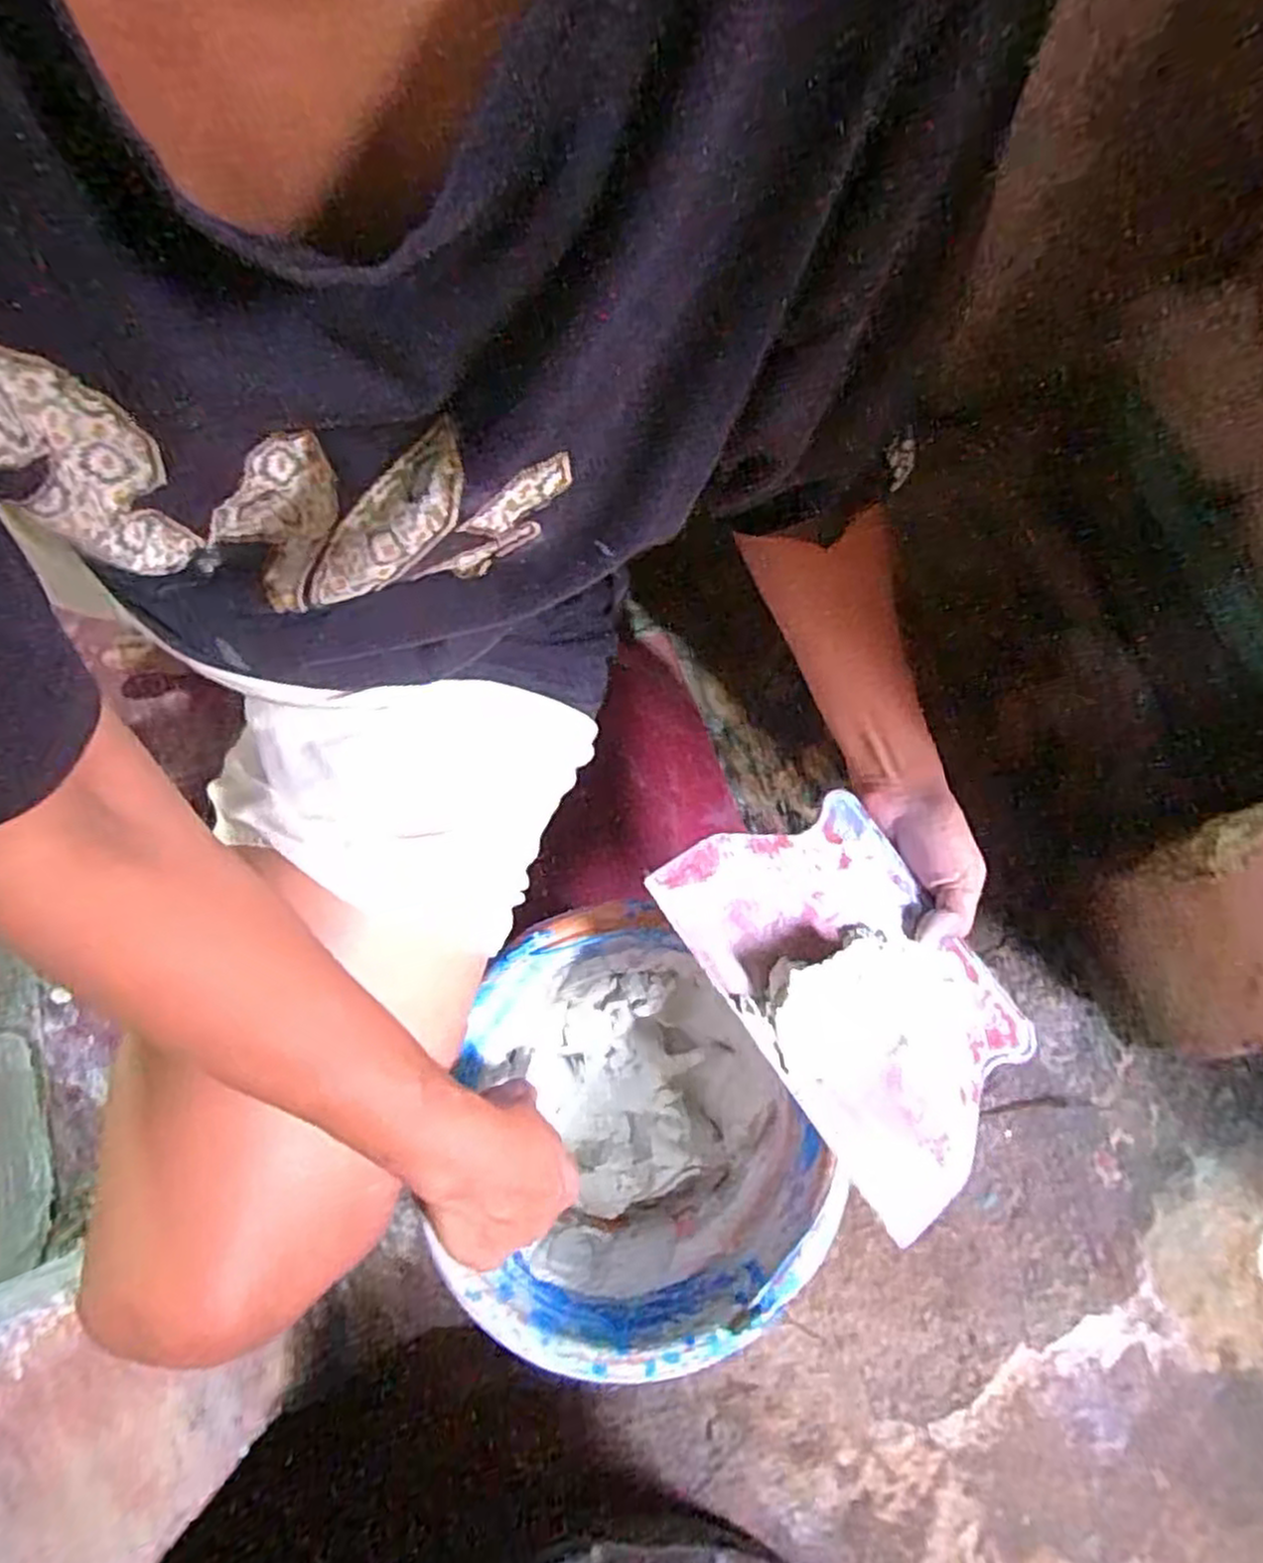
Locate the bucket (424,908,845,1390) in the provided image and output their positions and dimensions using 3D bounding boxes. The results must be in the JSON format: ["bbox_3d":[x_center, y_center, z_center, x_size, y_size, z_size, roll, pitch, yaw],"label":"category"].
[{"bbox_3d":[0.012,0.228,0.510,0.202,0.163,0.230,8,71,2],"label":"bucket"}]

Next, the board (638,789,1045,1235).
[{"bbox_3d":[0.125,0.100,0.414,0.140,0.029,0.206,-30,76,-26],"label":"board"}]

